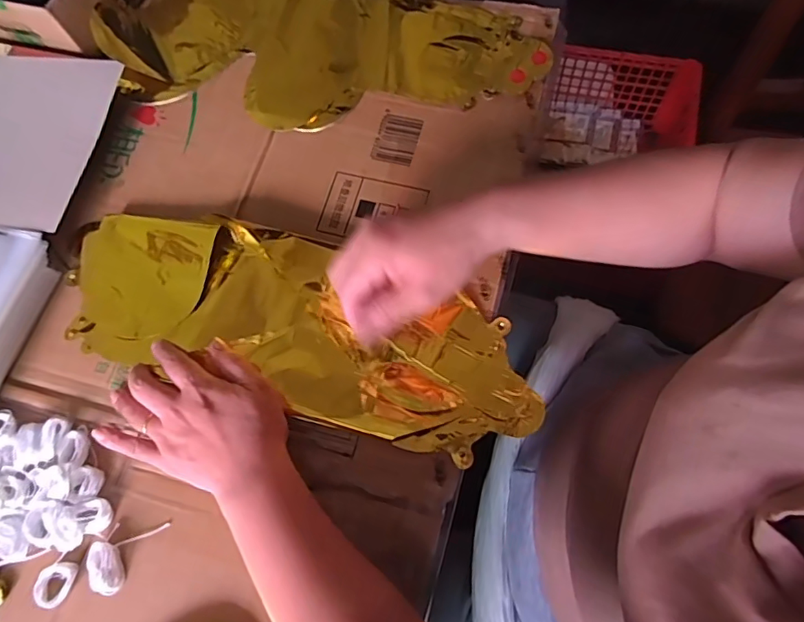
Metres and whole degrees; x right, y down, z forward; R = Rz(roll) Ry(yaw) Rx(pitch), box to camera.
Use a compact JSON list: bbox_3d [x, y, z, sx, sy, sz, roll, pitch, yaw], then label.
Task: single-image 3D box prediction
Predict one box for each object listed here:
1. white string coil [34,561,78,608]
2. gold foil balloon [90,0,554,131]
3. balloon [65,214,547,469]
[{"bbox_3d":[-0.248,0.195,0.364,0.025,0.006,0.029,6,71,5],"label":"white string coil"},{"bbox_3d":[-0.088,-0.274,0.516,0.436,0.023,0.196,17,72,9],"label":"gold foil balloon"},{"bbox_3d":[-0.088,0.012,0.421,0.404,0.032,0.138,19,72,8],"label":"balloon"}]

